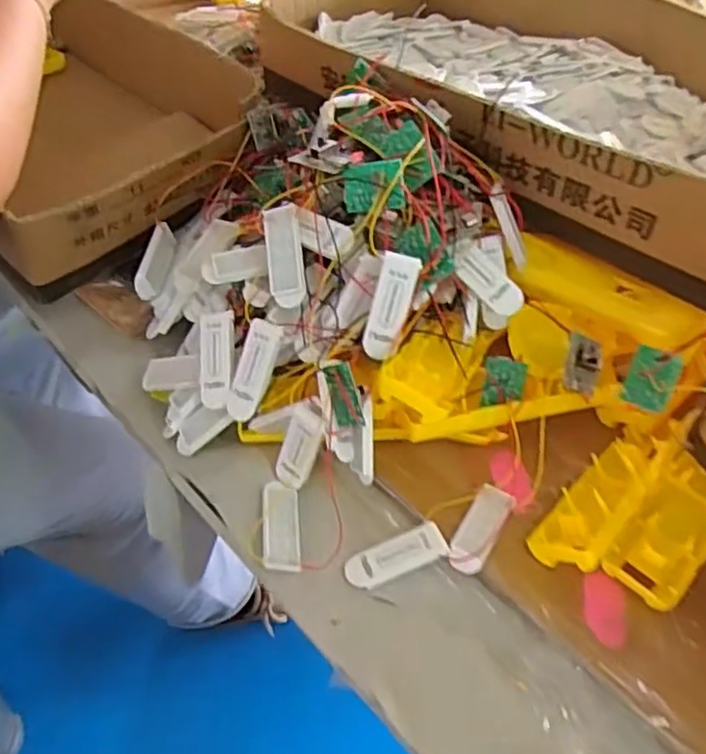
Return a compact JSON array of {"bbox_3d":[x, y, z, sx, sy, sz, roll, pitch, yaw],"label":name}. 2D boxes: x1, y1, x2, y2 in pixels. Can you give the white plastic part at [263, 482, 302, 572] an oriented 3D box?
[{"bbox_3d":[-0.041,0.084,0.385,0.021,0.006,0.054,1,46,-10],"label":"white plastic part"}]

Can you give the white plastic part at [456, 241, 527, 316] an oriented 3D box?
[{"bbox_3d":[0.080,-0.056,0.396,0.048,0.004,0.020,43,96,0],"label":"white plastic part"}]

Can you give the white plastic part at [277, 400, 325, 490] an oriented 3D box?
[{"bbox_3d":[-0.031,0.041,0.388,0.018,0.060,0.008,32,34,18],"label":"white plastic part"}]

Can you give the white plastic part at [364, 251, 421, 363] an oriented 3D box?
[{"bbox_3d":[0.021,-0.038,0.372,0.021,0.057,0.005,16,11,7],"label":"white plastic part"}]

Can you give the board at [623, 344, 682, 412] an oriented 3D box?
[{"bbox_3d":[0.171,0.001,0.388,0.024,0.034,0.005,22,11,37],"label":"board"}]

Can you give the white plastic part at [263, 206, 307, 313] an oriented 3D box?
[{"bbox_3d":[-0.039,-0.070,0.392,0.020,0.010,0.059,-6,83,-11],"label":"white plastic part"}]

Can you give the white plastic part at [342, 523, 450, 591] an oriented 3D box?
[{"bbox_3d":[0.024,0.099,0.377,0.056,0.011,0.021,-15,55,-17],"label":"white plastic part"}]

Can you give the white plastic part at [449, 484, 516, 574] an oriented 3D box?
[{"bbox_3d":[0.074,0.086,0.389,0.021,0.009,0.059,29,48,16],"label":"white plastic part"}]

